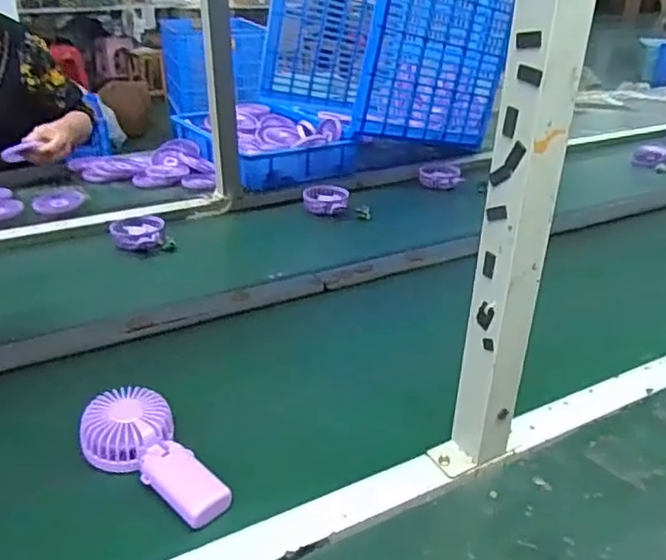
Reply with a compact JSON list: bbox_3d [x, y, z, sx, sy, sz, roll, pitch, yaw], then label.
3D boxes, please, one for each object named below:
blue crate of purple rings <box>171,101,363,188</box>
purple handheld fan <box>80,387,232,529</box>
[{"bbox_3d":[-0.183,-0.359,1.600,0.328,0.104,0.491,-16,32,-29],"label":"blue crate of purple rings"},{"bbox_3d":[-0.171,0.168,0.600,0.081,0.055,0.164,-21,33,-38],"label":"purple handheld fan"}]

